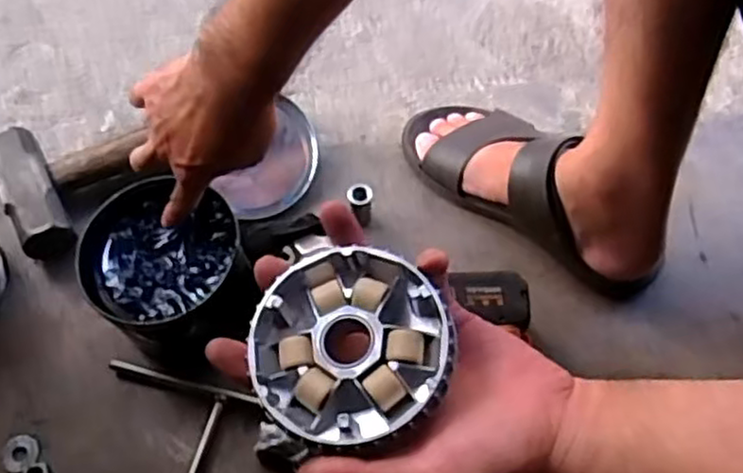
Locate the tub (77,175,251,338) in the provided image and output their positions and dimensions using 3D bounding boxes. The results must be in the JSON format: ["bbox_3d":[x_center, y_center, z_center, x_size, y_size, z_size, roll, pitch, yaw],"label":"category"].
[{"bbox_3d":[-0.165,0.028,0.580,0.115,0.081,0.119,0,63,-1],"label":"tub"}]

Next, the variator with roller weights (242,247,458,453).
[{"bbox_3d":[-0.011,0.049,0.336,0.088,0.029,0.087,0,63,-1],"label":"variator with roller weights"}]

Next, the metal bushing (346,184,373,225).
[{"bbox_3d":[-0.011,-0.031,0.642,0.022,0.039,0.019,16,64,7],"label":"metal bushing"}]

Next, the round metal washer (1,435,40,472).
[{"bbox_3d":[-0.273,0.168,0.552,0.027,0.004,0.028,1,62,-1],"label":"round metal washer"}]

